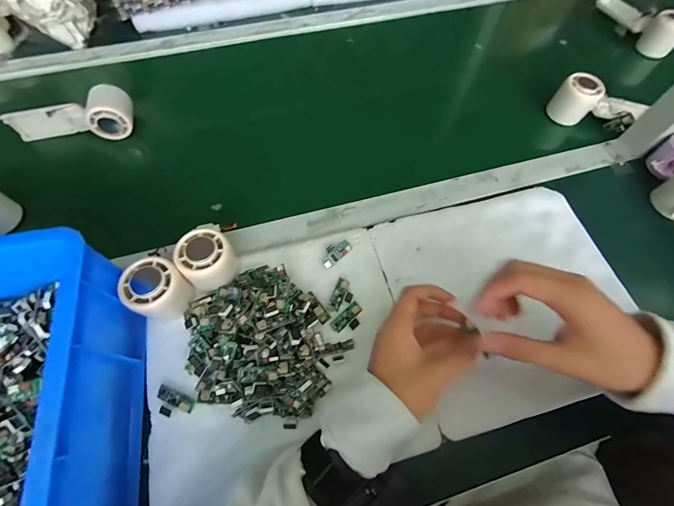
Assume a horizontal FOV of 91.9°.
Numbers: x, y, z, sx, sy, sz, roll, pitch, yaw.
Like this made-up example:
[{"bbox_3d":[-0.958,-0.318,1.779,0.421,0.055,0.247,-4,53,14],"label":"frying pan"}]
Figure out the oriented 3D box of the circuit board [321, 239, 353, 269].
[{"bbox_3d":[-0.002,-0.001,0.391,0.043,0.005,0.020,-40,72,-18],"label":"circuit board"}]

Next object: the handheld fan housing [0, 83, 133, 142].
[{"bbox_3d":[-0.385,-0.197,0.472,0.163,0.048,0.056,-11,65,-6],"label":"handheld fan housing"}]

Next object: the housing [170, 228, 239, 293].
[{"bbox_3d":[-0.140,0.006,0.355,0.053,0.045,0.055,0,65,-1],"label":"housing"}]

